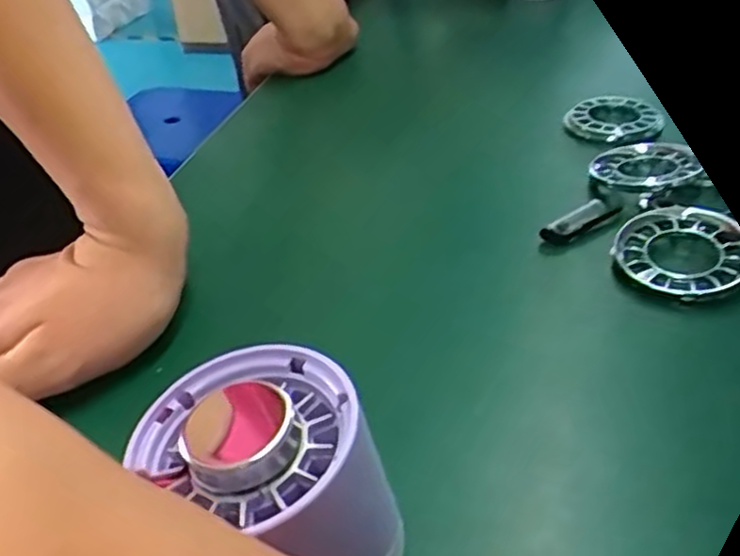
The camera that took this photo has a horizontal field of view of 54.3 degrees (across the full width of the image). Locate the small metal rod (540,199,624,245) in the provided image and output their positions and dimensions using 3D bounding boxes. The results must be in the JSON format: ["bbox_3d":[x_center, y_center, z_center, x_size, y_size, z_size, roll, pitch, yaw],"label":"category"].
[{"bbox_3d":[0.111,-0.031,0.373,0.052,0.014,0.011,-26,41,-25],"label":"small metal rod"}]

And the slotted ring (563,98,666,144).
[{"bbox_3d":[0.164,-0.105,0.483,0.060,0.010,0.052,24,46,34],"label":"slotted ring"}]

